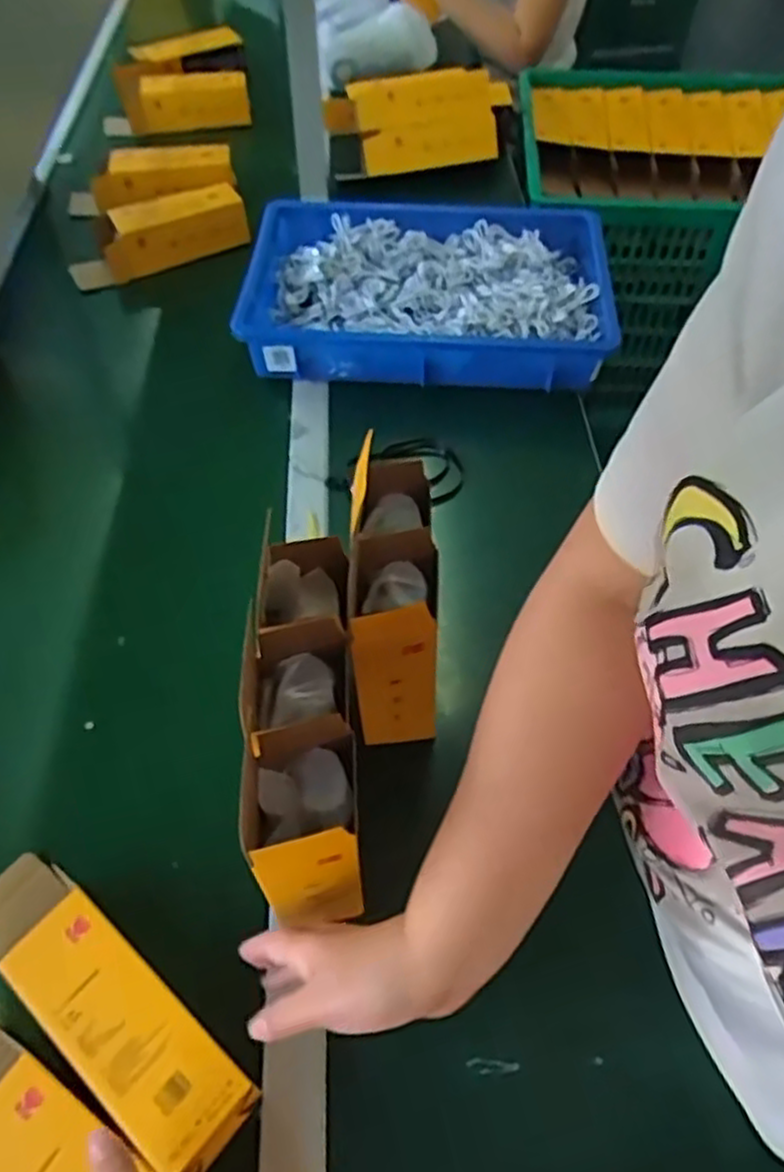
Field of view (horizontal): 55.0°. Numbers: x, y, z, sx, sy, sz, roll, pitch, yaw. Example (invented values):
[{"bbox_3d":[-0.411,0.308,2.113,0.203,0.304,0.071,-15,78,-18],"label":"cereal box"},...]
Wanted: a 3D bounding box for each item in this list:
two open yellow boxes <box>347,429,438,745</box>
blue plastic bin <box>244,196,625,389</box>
[{"bbox_3d":[0.000,0.019,0.586,0.060,0.206,0.139,-1,54,0],"label":"two open yellow boxes"},{"bbox_3d":[0.045,-0.362,0.938,0.425,0.084,0.289,3,54,3],"label":"blue plastic bin"}]

